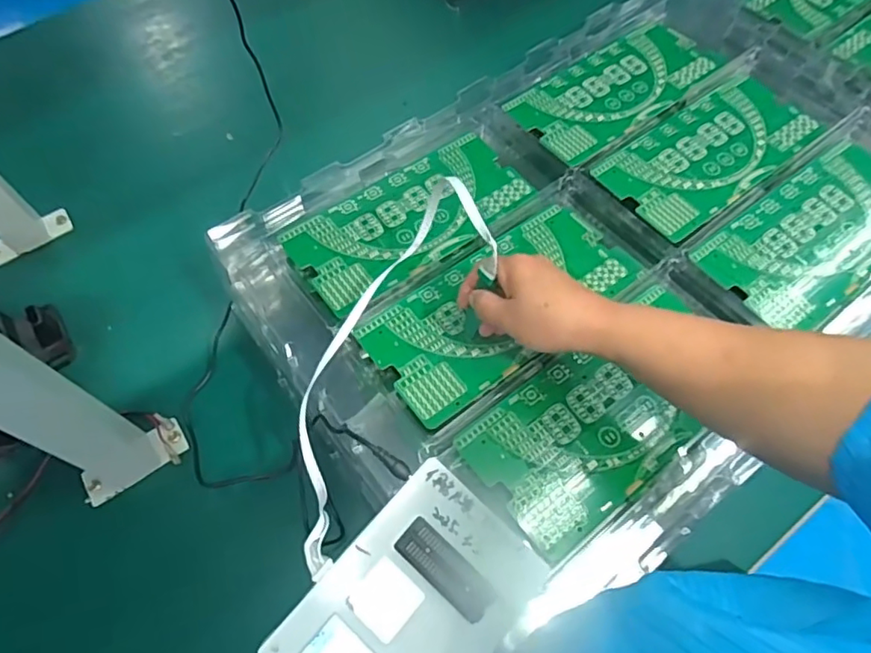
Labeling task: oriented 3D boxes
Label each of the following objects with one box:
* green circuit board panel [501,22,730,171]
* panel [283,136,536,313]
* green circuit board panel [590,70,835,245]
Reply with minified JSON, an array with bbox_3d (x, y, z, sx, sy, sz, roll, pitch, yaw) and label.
[{"bbox_3d":[0.202,-0.265,0.642,0.237,0.004,0.112,-33,66,-14],"label":"green circuit board panel"},{"bbox_3d":[-0.024,-0.109,0.570,0.240,0.007,0.110,-34,68,-18],"label":"panel"},{"bbox_3d":[0.283,-0.183,0.590,0.233,0.008,0.112,-33,63,-17],"label":"green circuit board panel"}]

